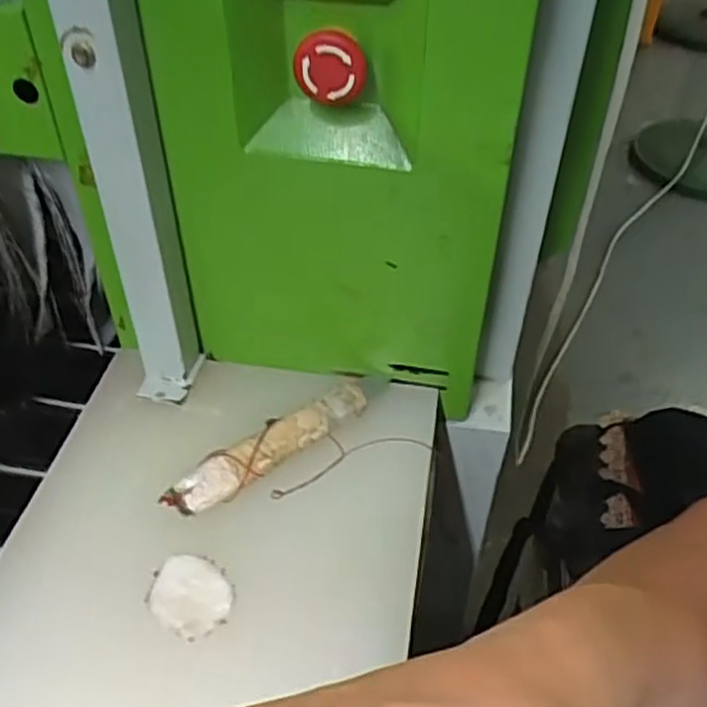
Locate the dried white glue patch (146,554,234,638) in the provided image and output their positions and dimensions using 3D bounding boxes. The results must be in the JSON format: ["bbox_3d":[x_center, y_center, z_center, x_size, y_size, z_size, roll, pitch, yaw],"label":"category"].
[{"bbox_3d":[-0.089,0.131,0.410,0.047,0.005,0.041,29,50,26],"label":"dried white glue patch"}]

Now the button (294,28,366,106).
[{"bbox_3d":[-0.012,-0.148,0.389,0.037,0.040,0.020,0,44,-1],"label":"button"}]

